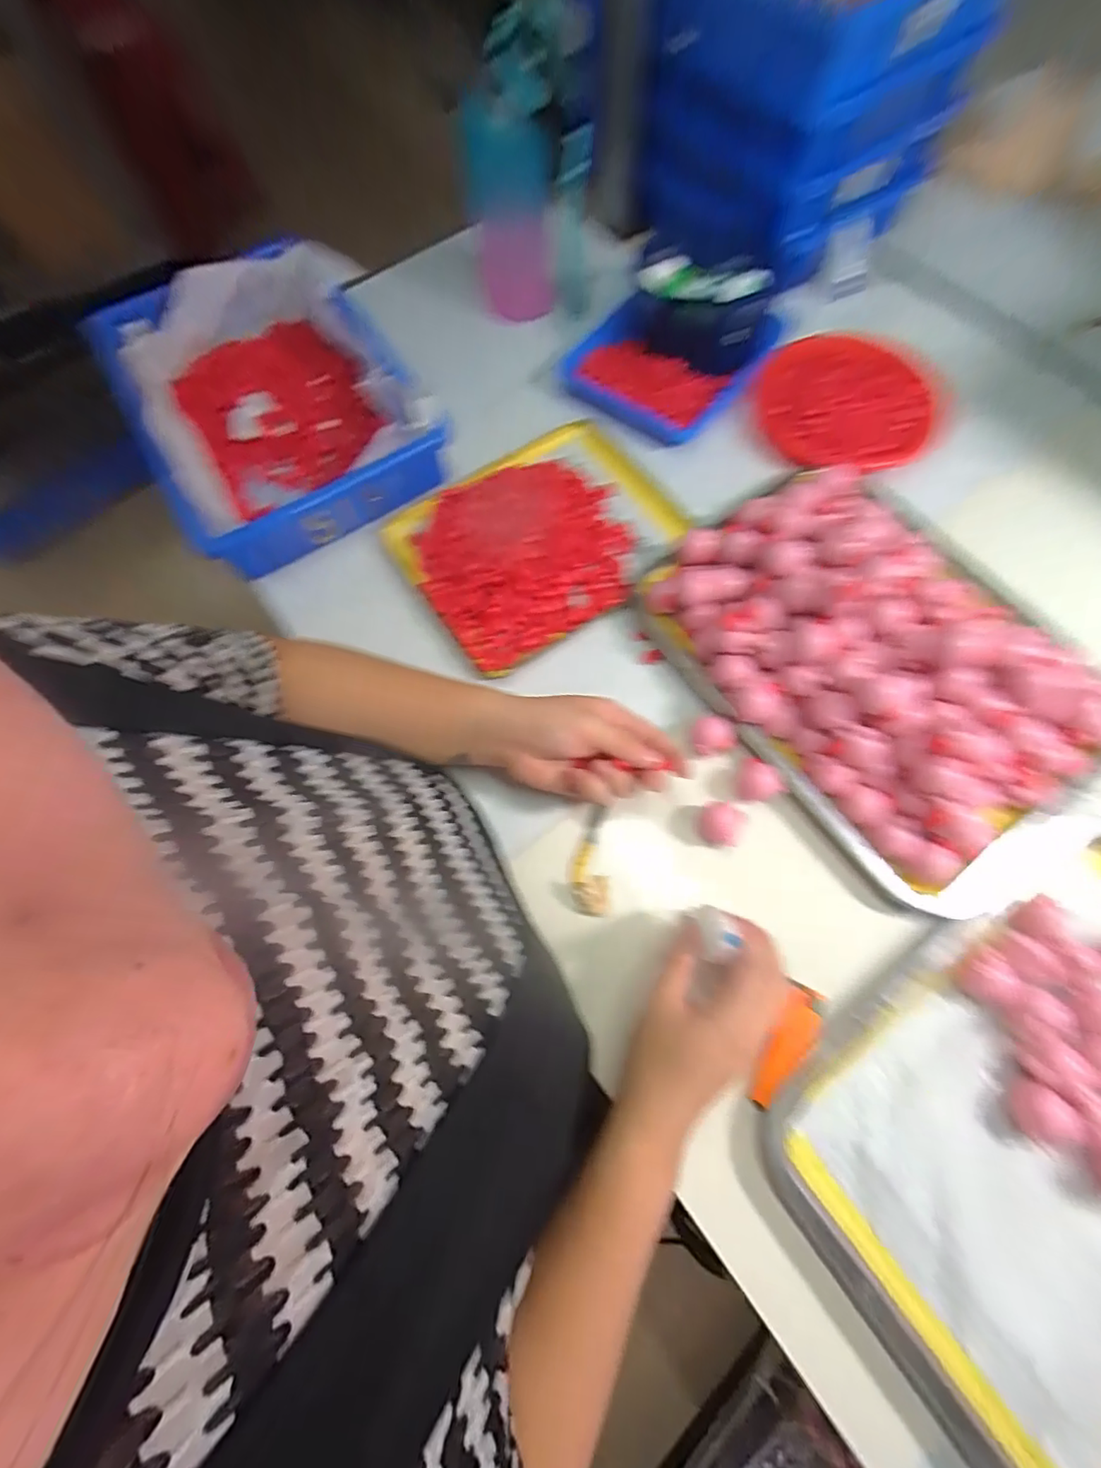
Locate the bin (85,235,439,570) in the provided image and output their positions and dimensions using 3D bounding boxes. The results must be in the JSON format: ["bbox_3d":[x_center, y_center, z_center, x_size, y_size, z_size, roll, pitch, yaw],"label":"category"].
[{"bbox_3d":[-0.270,-0.353,0.538,0.216,0.070,0.356,-28,72,-9],"label":"bin"}]

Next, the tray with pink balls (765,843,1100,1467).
[{"bbox_3d":[0.344,0.247,0.323,0.369,0.029,0.265,-36,74,-11],"label":"tray with pink balls"}]

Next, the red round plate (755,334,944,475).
[{"bbox_3d":[0.298,-0.330,0.529,0.173,0.020,0.167,0,70,1],"label":"red round plate"}]

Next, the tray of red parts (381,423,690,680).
[{"bbox_3d":[-0.007,-0.190,0.499,0.247,0.021,0.203,-33,73,-10],"label":"tray of red parts"}]

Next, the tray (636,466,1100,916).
[{"bbox_3d":[0.256,-0.069,0.414,0.246,0.080,0.343,-36,74,-11],"label":"tray"}]

